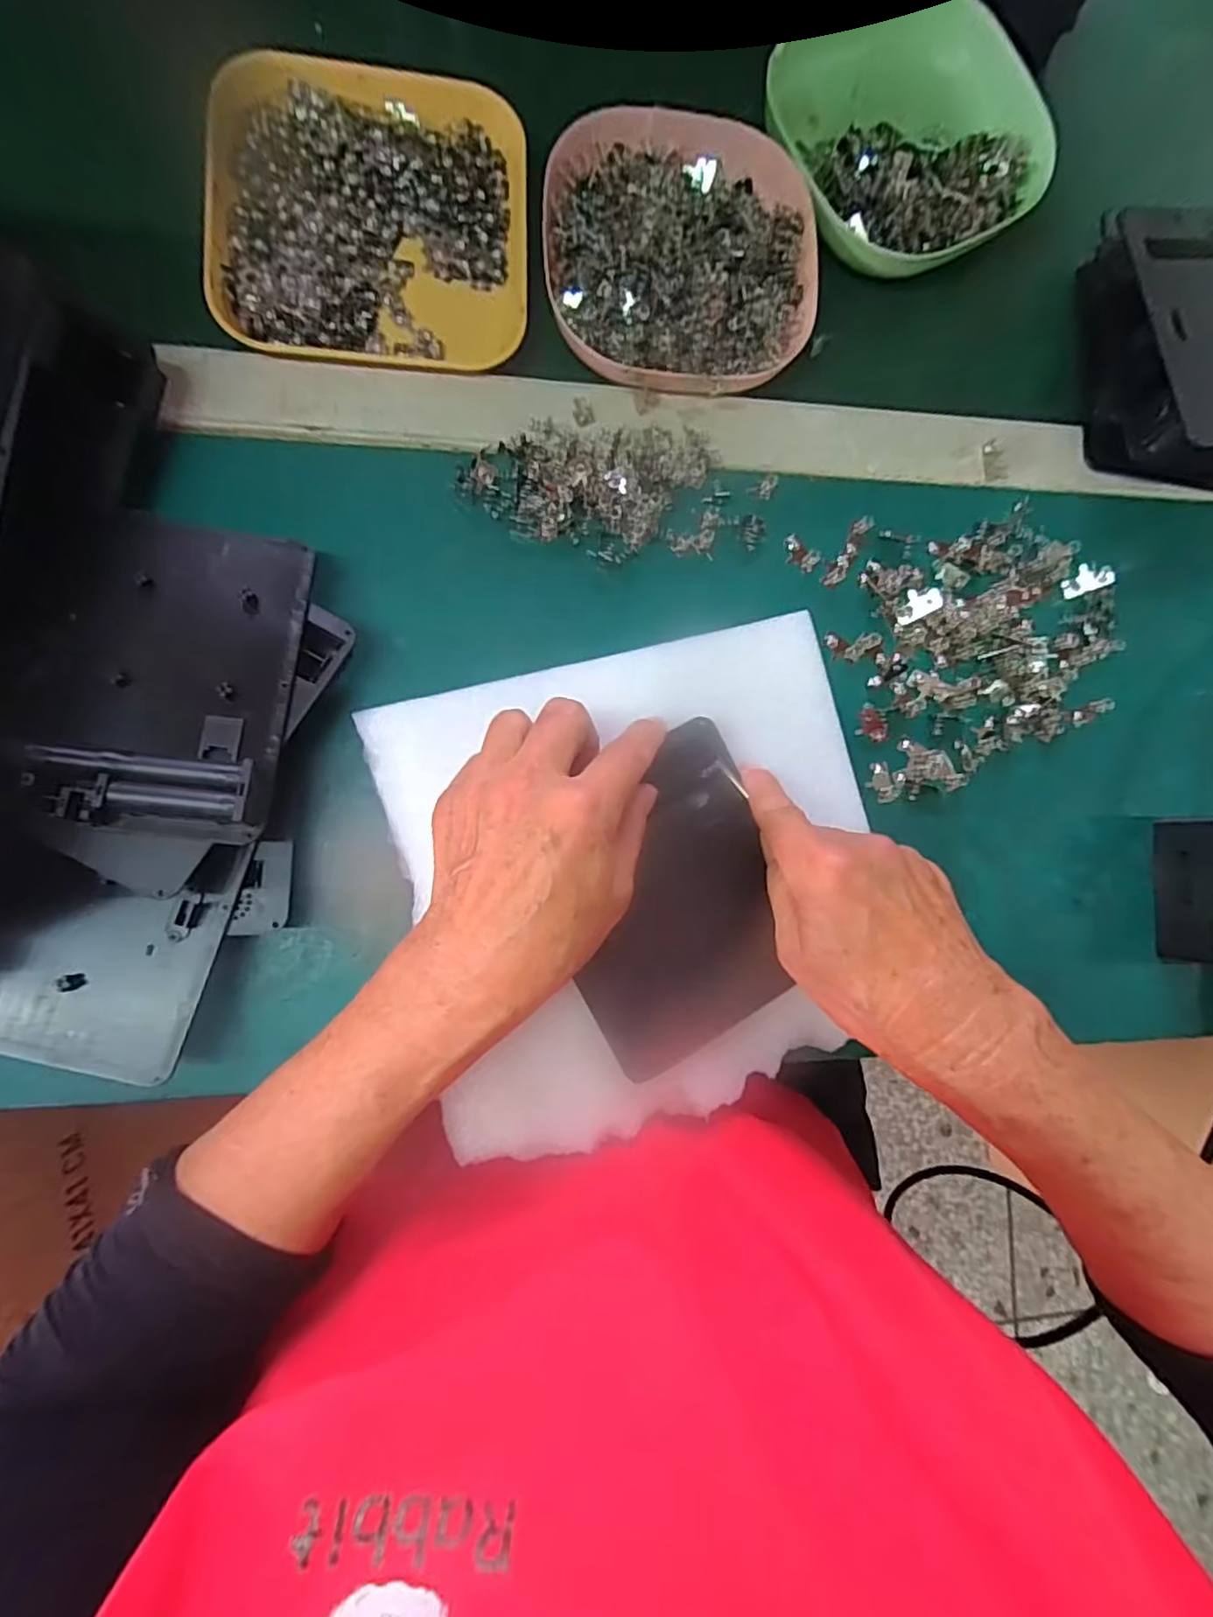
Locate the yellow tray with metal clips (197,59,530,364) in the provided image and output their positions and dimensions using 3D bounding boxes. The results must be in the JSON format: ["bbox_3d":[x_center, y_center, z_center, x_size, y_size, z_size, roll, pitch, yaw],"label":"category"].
[{"bbox_3d":[-0.113,-0.288,0.319,0.145,0.015,0.140,-3,87,-9],"label":"yellow tray with metal clips"}]

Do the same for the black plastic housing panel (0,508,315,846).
[{"bbox_3d":[-0.176,-0.058,0.265,0.092,0.014,0.134,9,73,-8],"label":"black plastic housing panel"}]

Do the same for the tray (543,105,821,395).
[{"bbox_3d":[0.039,-0.279,0.331,0.135,0.025,0.142,-1,86,-9],"label":"tray"}]

